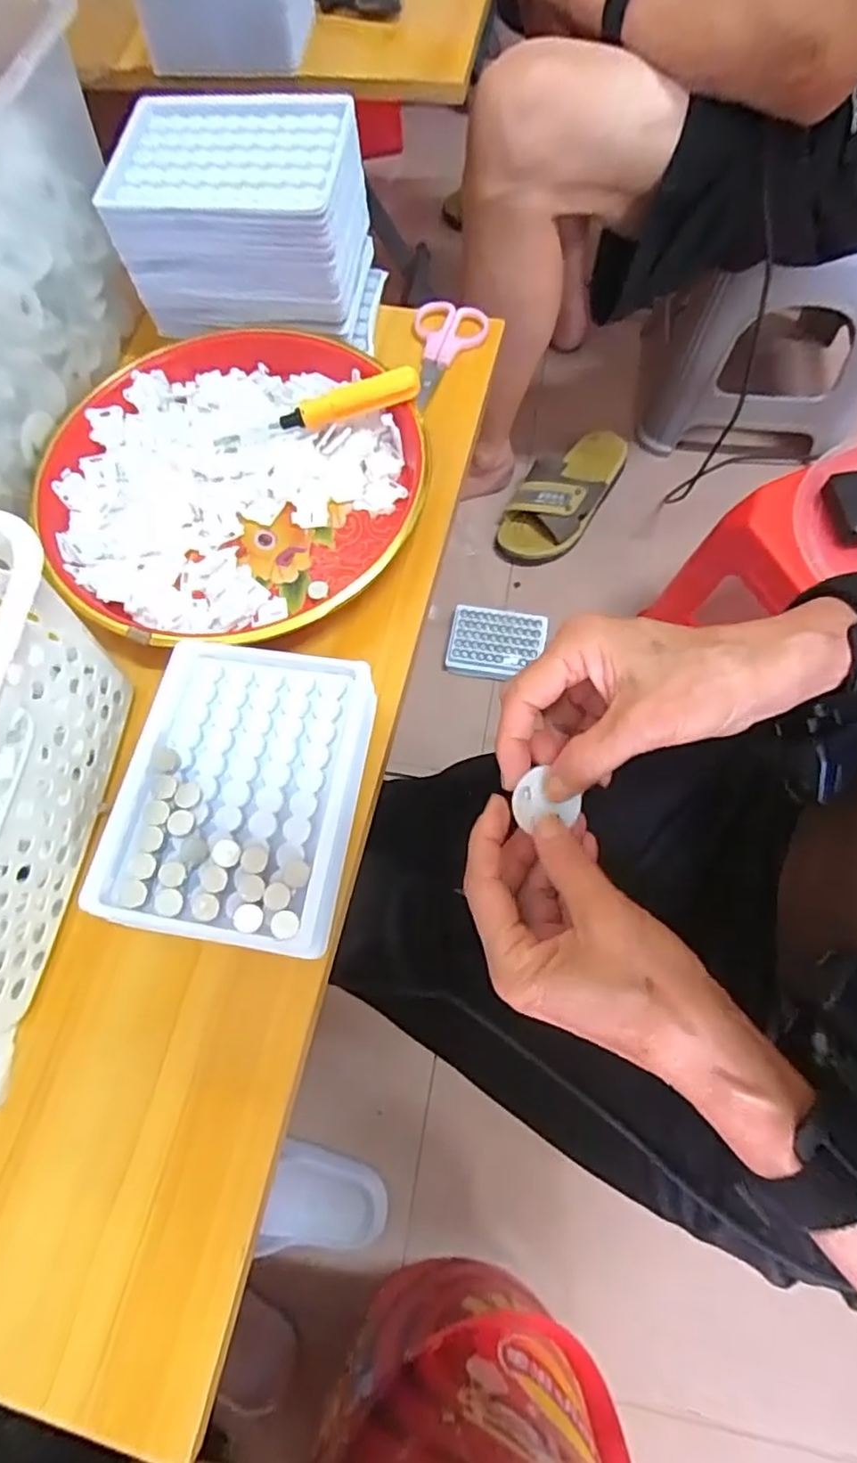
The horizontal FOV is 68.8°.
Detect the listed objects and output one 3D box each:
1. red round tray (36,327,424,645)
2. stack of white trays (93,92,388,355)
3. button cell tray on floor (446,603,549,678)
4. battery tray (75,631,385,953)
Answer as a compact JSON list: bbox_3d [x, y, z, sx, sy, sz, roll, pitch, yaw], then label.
[{"bbox_3d":[-0.115,-0.145,0.368,0.201,0.029,0.216,-1,70,2],"label":"red round tray"},{"bbox_3d":[-0.108,-0.311,0.385,0.140,0.079,0.096,5,70,4],"label":"stack of white trays"},{"bbox_3d":[0.096,-0.123,0.882,0.131,0.028,0.099,7,70,5],"label":"button cell tray on floor"},{"bbox_3d":[-0.085,0.027,0.291,0.106,0.039,0.132,8,71,5],"label":"battery tray"}]

